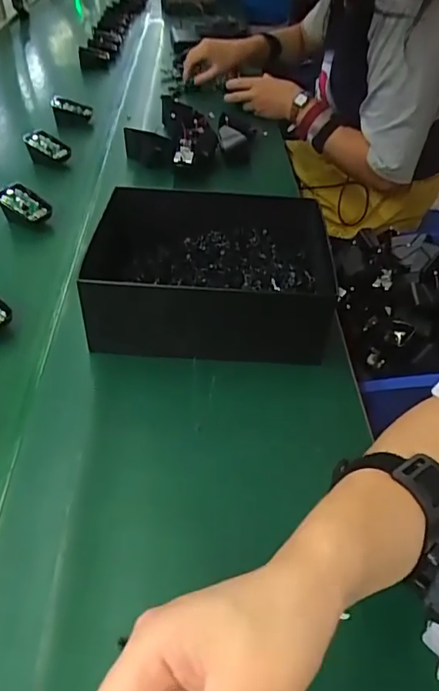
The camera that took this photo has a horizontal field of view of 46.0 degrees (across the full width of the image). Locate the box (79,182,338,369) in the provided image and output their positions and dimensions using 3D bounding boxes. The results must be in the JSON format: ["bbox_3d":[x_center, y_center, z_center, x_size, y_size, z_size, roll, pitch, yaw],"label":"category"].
[{"bbox_3d":[-0.004,-0.074,0.545,0.239,0.088,0.200,4,44,4],"label":"box"}]

